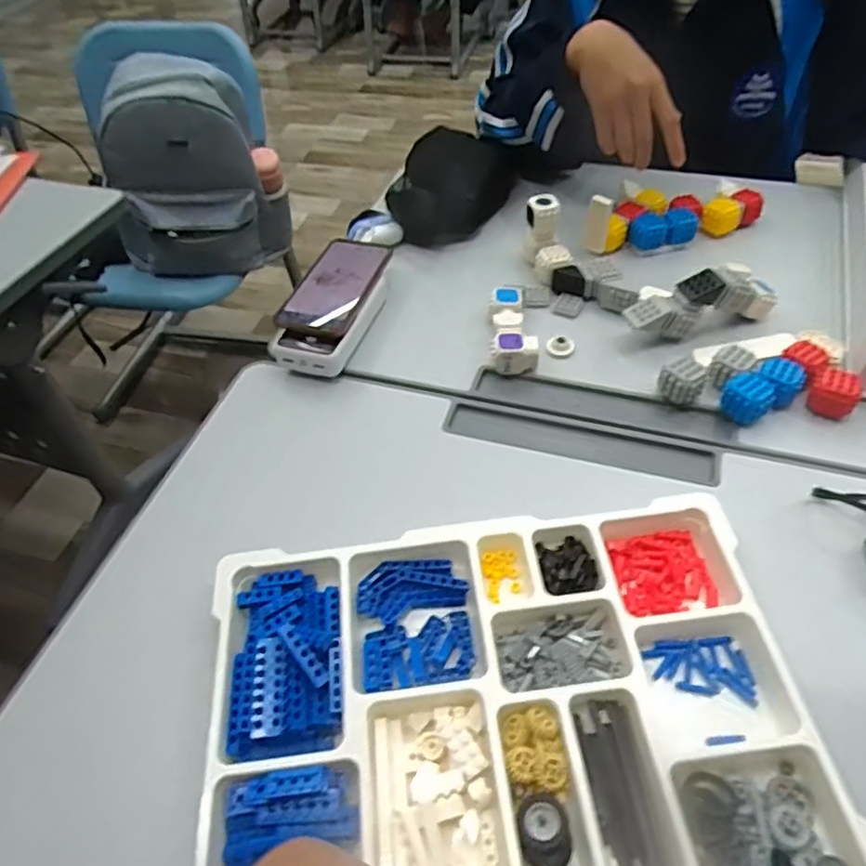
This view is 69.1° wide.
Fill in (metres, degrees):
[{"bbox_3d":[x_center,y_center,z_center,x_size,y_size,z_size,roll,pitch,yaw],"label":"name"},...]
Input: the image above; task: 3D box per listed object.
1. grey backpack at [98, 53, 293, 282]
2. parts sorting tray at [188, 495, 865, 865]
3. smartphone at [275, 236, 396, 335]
[{"bbox_3d":[-0.446,-0.472,1.170,0.308,0.380,0.177,-20,51,-13],"label":"grey backpack"},{"bbox_3d":[0.045,0.172,0.400,0.370,0.032,0.256,-5,49,-4],"label":"parts sorting tray"},{"bbox_3d":[-0.102,-0.159,0.670,0.077,0.011,0.155,16,51,9],"label":"smartphone"}]

